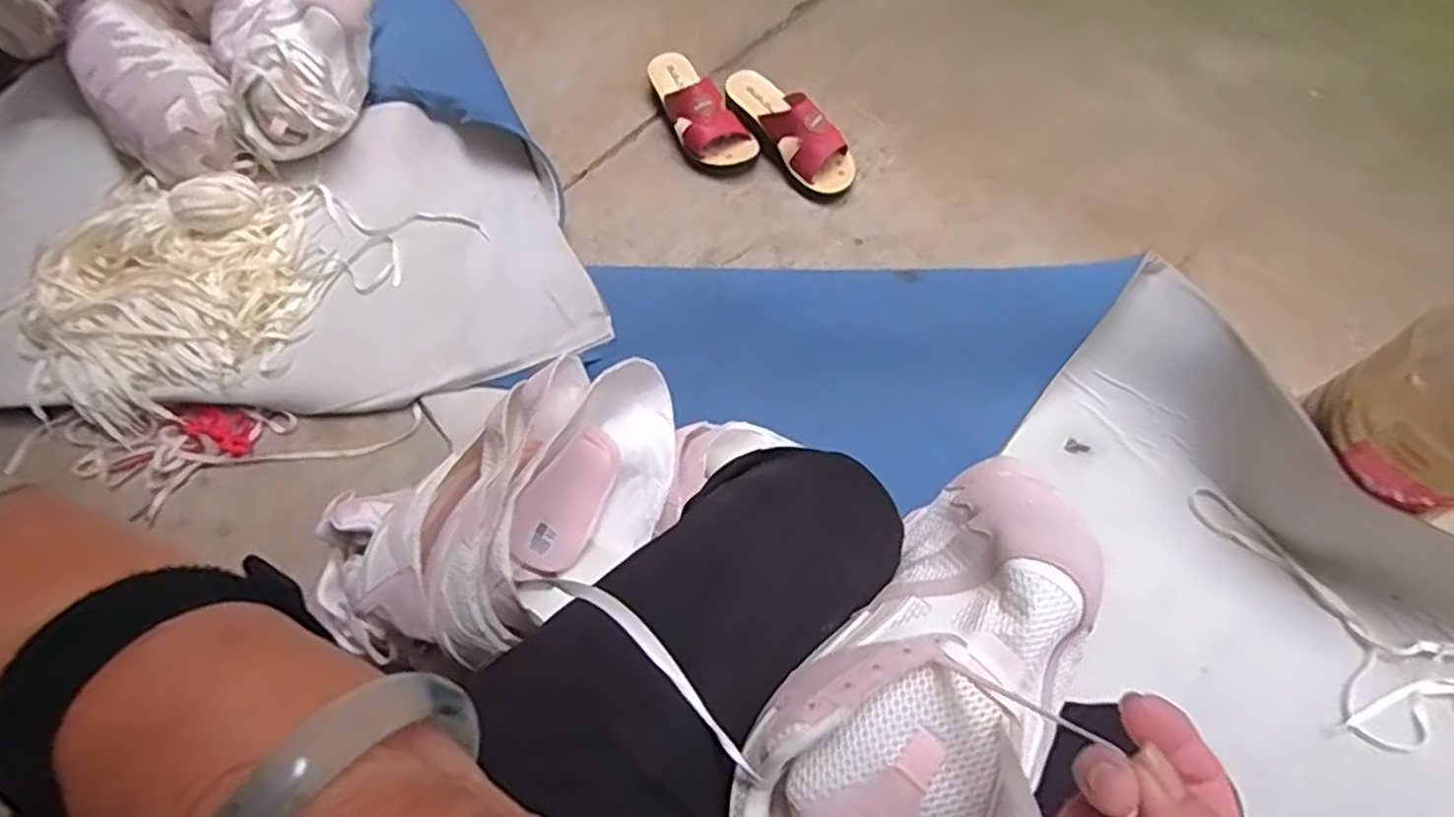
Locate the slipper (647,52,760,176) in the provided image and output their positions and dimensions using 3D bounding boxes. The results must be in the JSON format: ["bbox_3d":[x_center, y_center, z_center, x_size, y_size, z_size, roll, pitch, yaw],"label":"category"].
[{"bbox_3d":[-0.044,-0.418,1.033,0.088,0.071,0.220,-28,68,-11],"label":"slipper"}]

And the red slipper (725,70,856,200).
[{"bbox_3d":[0.086,-0.380,1.008,0.081,0.081,0.215,-35,69,-13],"label":"red slipper"}]

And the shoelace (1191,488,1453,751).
[{"bbox_3d":[0.610,0.236,0.734,0.364,0.033,0.145,37,72,17],"label":"shoelace"}]

